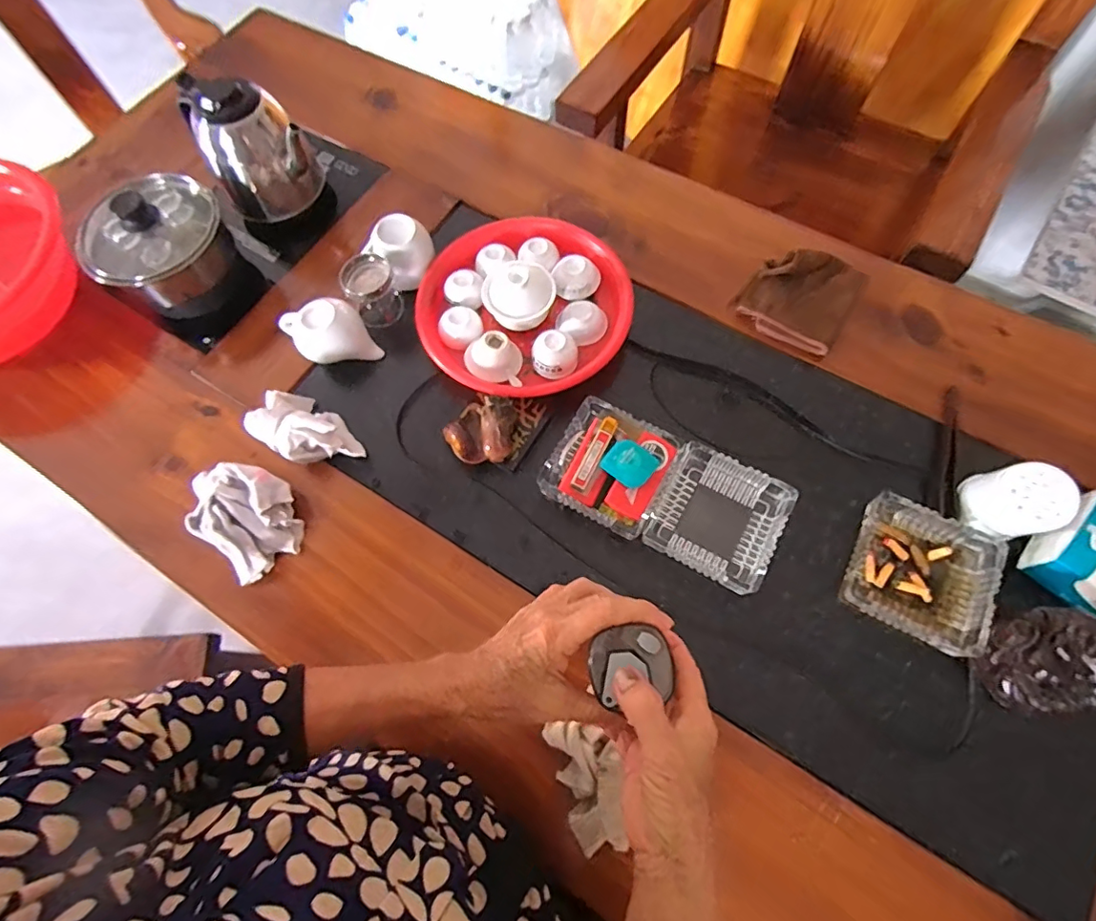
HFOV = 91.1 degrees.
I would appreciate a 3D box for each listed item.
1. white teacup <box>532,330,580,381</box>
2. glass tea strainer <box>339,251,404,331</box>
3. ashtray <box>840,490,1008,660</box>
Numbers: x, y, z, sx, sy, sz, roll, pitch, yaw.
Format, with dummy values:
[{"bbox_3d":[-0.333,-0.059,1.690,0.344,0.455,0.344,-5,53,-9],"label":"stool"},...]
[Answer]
[{"bbox_3d":[0.009,-0.123,0.632,0.051,0.035,0.048,-1,67,3],"label":"white teacup"},{"bbox_3d":[-0.214,-0.207,0.663,0.061,0.065,0.065,-1,67,3],"label":"glass tea strainer"},{"bbox_3d":[0.363,0.109,0.526,0.121,0.033,0.122,27,71,14],"label":"ashtray"}]

